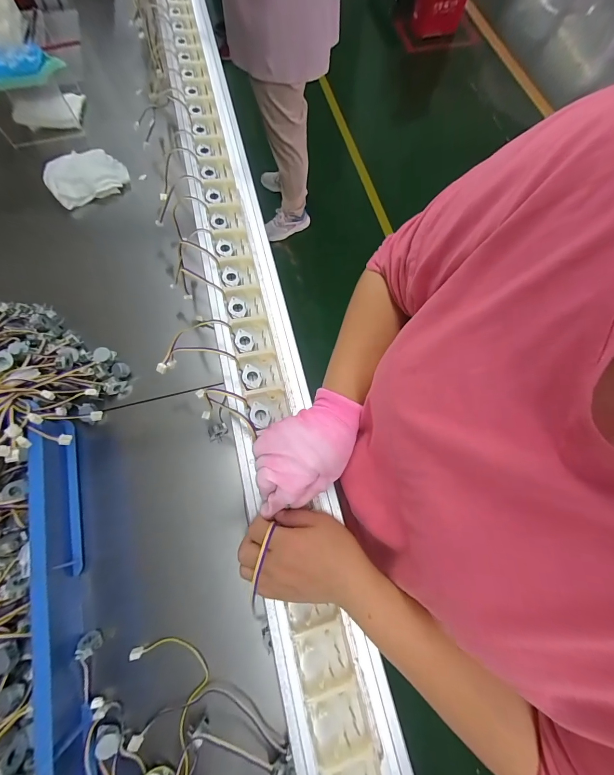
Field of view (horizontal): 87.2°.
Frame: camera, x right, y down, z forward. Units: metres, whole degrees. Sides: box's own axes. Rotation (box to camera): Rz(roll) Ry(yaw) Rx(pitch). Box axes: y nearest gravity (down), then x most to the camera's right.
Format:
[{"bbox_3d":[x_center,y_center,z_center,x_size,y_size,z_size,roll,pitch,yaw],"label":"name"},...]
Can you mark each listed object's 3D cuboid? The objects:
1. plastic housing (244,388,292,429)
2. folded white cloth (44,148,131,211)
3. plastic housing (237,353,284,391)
[{"bbox_3d":[-0.046,0.025,0.389,0.048,0.015,0.043,-16,72,-7],"label":"plastic housing"},{"bbox_3d":[-0.451,-0.434,0.656,0.147,0.039,0.111,-32,75,-12],"label":"folded white cloth"},{"bbox_3d":[-0.058,-0.018,0.402,0.047,0.015,0.051,-11,72,-6],"label":"plastic housing"}]

